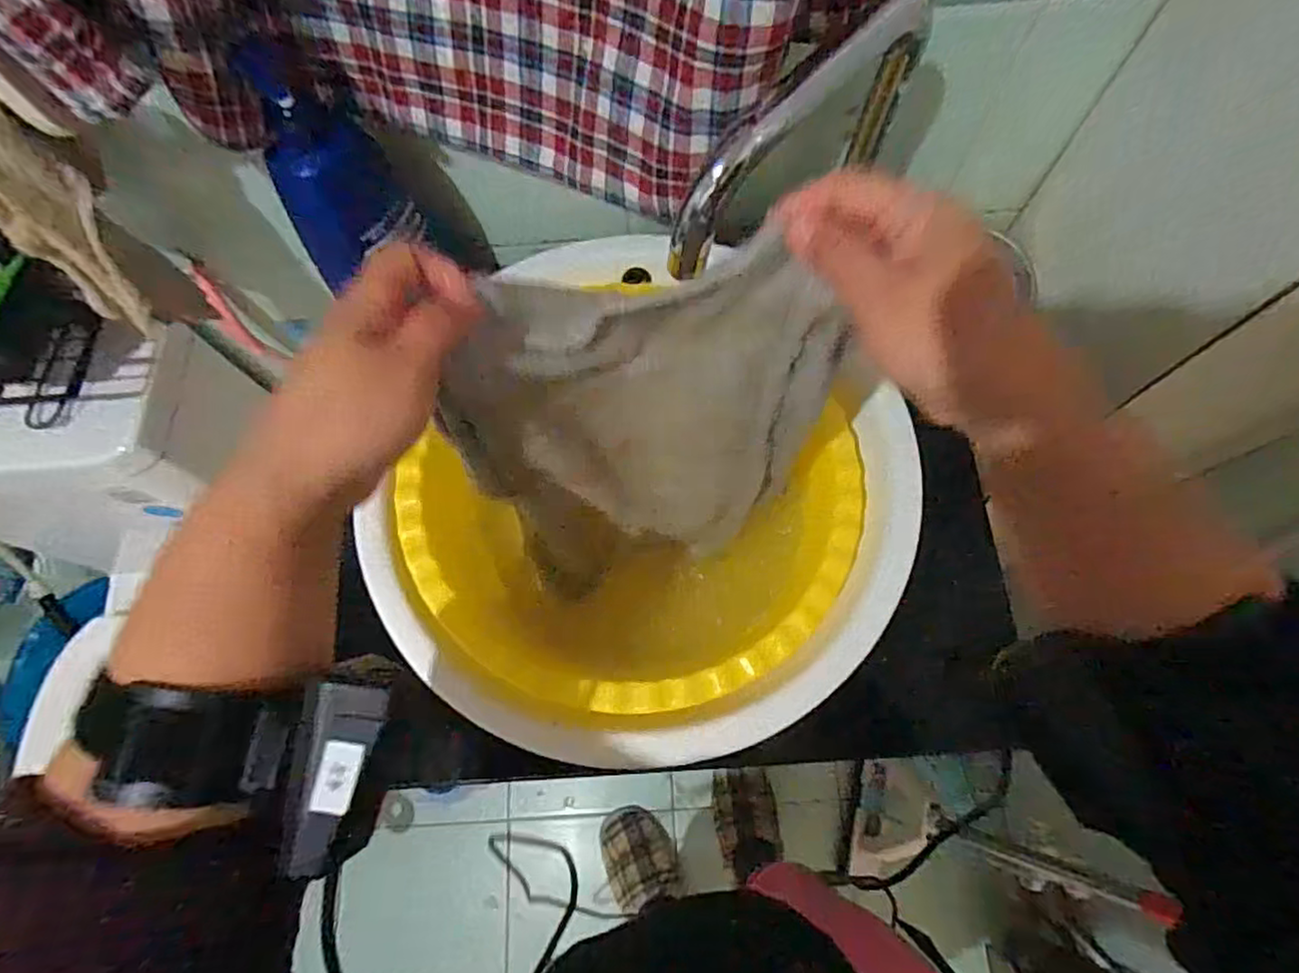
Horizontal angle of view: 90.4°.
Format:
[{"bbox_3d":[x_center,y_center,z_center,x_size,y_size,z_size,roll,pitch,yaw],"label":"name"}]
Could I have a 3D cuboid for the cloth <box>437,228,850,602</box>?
[{"bbox_3d":[-0.002,-0.036,0.389,0.182,0.239,0.047,-7,65,3],"label":"cloth"}]

